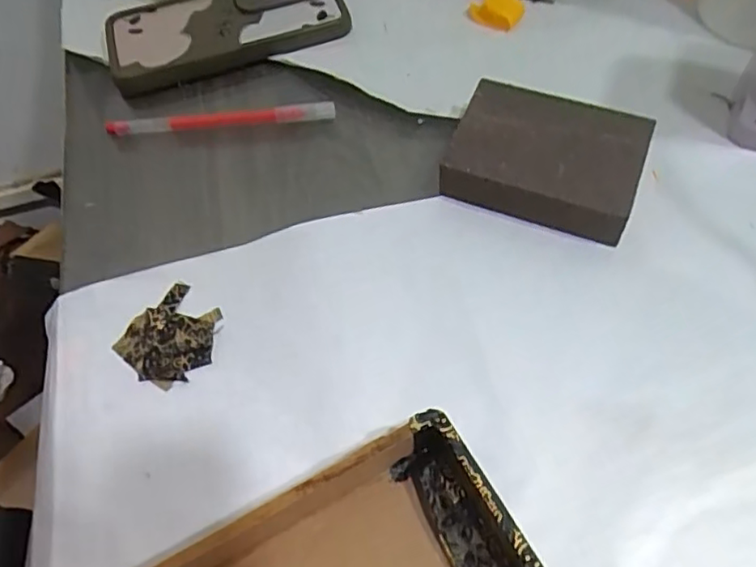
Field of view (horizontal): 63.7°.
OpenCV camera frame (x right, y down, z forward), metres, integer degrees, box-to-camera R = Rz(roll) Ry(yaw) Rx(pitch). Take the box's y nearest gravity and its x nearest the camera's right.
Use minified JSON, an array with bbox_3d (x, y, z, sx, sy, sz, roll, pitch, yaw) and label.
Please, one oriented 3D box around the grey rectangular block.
[{"bbox_3d":[0.089,-0.066,0.325,0.096,0.028,0.071,20,61,17],"label":"grey rectangular block"}]

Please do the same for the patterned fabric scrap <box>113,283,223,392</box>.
[{"bbox_3d":[-0.102,0.026,0.301,0.044,0.005,0.047,36,67,24],"label":"patterned fabric scrap"}]

